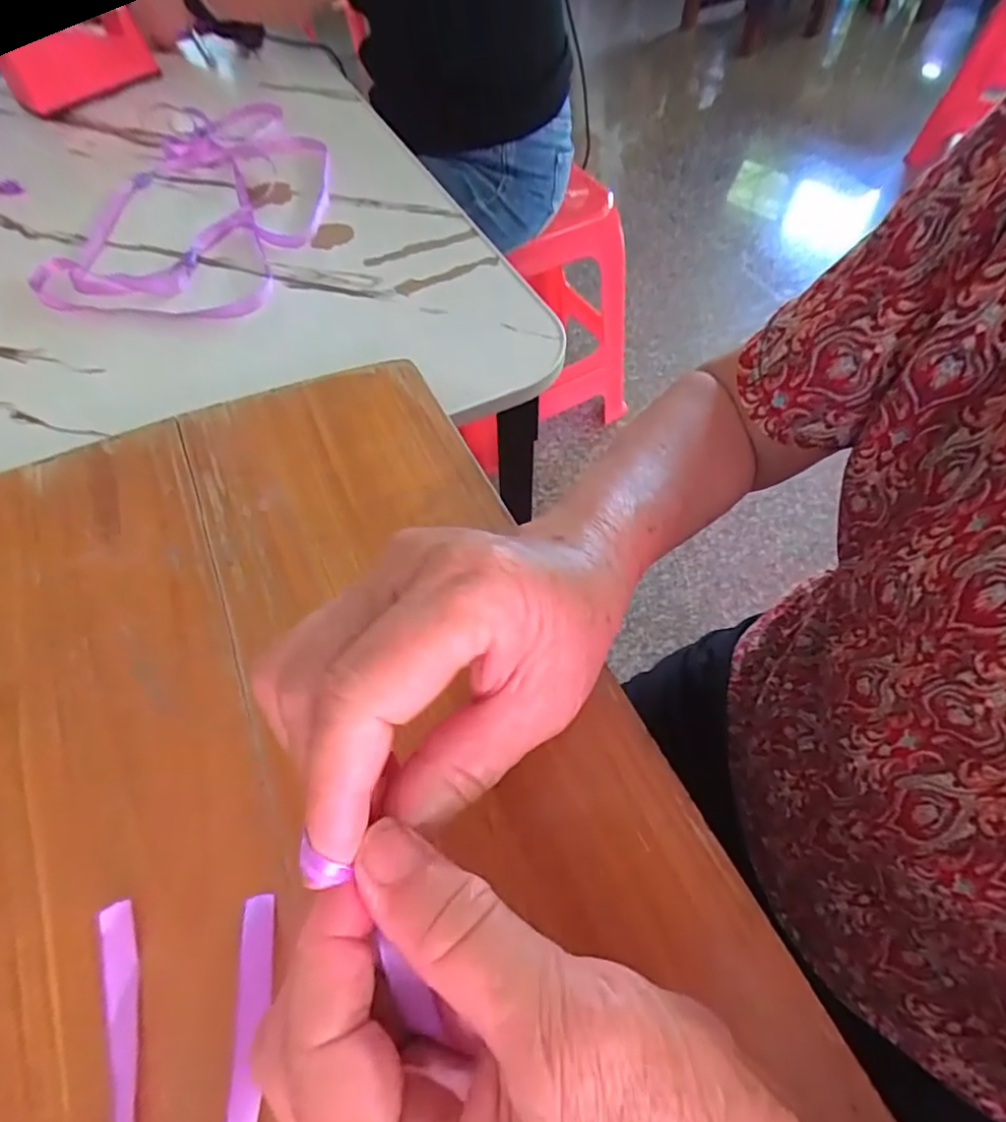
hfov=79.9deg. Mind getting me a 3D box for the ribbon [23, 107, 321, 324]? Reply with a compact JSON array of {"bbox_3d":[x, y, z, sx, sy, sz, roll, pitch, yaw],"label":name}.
[{"bbox_3d":[-0.270,-0.354,0.565,0.207,0.019,0.376,-1,57,2],"label":"ribbon"}]

